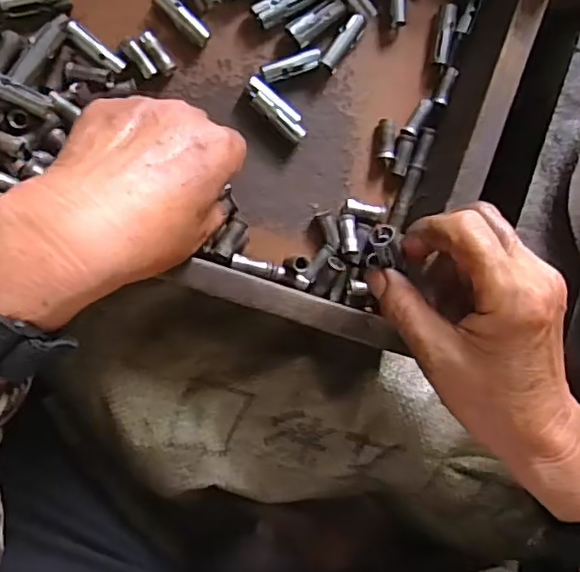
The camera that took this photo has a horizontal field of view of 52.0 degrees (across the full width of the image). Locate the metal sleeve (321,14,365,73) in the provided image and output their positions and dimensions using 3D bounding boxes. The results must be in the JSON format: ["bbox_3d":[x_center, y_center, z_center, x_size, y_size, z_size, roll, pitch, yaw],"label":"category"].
[{"bbox_3d":[0.032,-0.147,0.362,0.012,0.012,0.035,33,89,-10],"label":"metal sleeve"}]

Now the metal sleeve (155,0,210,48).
[{"bbox_3d":[-0.062,-0.154,0.342,0.011,0.012,0.036,-45,99,-3],"label":"metal sleeve"}]

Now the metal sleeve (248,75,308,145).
[{"bbox_3d":[-0.008,-0.105,0.356,0.044,0.009,0.016,41,88,-10],"label":"metal sleeve"}]

